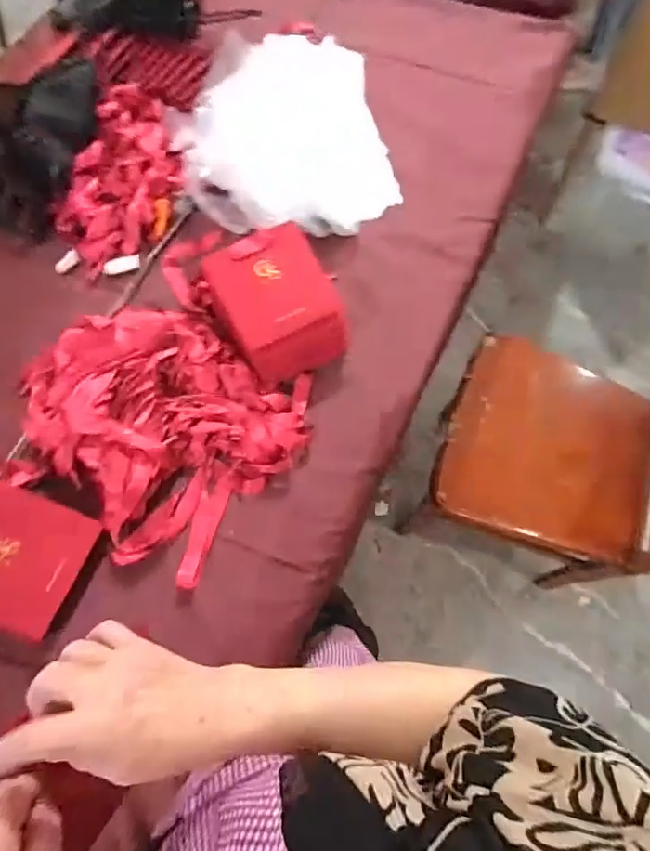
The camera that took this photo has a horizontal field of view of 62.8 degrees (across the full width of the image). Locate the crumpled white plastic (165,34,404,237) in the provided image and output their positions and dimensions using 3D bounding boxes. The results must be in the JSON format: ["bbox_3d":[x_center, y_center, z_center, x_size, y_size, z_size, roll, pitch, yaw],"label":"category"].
[{"bbox_3d":[-0.070,-0.528,0.885,0.348,0.106,0.467,-6,68,-5],"label":"crumpled white plastic"}]

